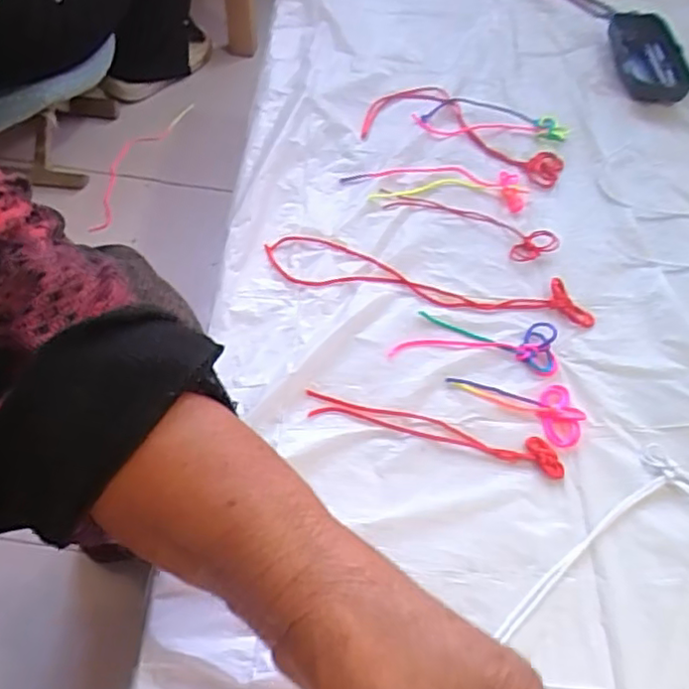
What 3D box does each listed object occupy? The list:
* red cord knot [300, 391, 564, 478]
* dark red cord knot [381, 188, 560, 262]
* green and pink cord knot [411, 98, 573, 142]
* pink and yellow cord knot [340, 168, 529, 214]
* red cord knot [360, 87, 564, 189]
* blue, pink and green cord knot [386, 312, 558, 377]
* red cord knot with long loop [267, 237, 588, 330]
[{"bbox_3d":[0.052,0.049,0.366,0.149,0.005,0.019,13,56,5],"label":"red cord knot"},{"bbox_3d":[0.089,-0.091,0.460,0.131,0.009,0.032,23,58,11],"label":"dark red cord knot"},{"bbox_3d":[0.122,-0.190,0.530,0.123,0.008,0.045,3,56,-2],"label":"green and pink cord knot"},{"bbox_3d":[0.070,-0.123,0.483,0.139,0.004,0.043,4,56,-1],"label":"pink and yellow cord knot"},{"bbox_3d":[0.101,-0.178,0.526,0.163,0.007,0.086,16,56,7],"label":"red cord knot"},{"bbox_3d":[0.082,-0.002,0.400,0.104,0.006,0.036,7,56,1],"label":"blue, pink and green cord knot"},{"bbox_3d":[0.056,-0.042,0.429,0.219,0.005,0.041,10,56,3],"label":"red cord knot with long loop"}]

